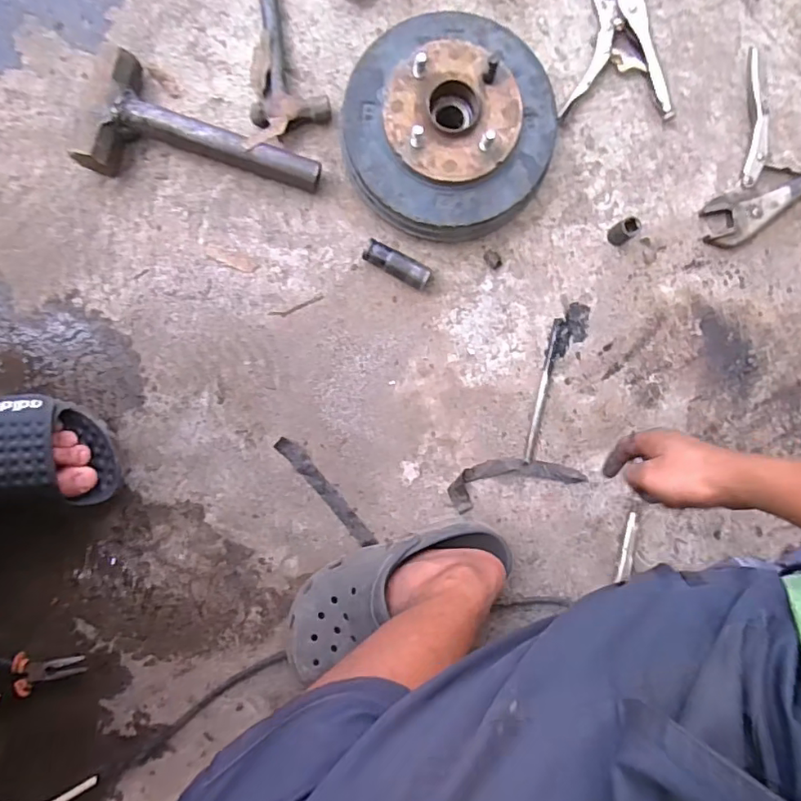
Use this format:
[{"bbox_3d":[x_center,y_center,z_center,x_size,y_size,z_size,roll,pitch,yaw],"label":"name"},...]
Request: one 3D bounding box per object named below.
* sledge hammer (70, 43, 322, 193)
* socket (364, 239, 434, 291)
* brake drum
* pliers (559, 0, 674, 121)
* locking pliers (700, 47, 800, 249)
[{"bbox_3d":[-0.215,-0.266,0.578,0.240,0.047,0.120,24,90,-2],"label":"sledge hammer"},{"bbox_3d":[-0.003,-0.153,0.601,0.080,0.028,0.027,28,90,-2],"label":"socket"},{"bbox_3d":[0.050,-0.293,0.573,0.218,0.078,0.223,0,91,-2],"label":"brake drum"},{"bbox_3d":[0.257,-0.410,0.610,0.120,0.016,0.158,5,91,-2],"label":"pliers"},{"bbox_3d":[0.414,-0.272,0.613,0.164,0.026,0.197,39,90,-2],"label":"locking pliers"}]

